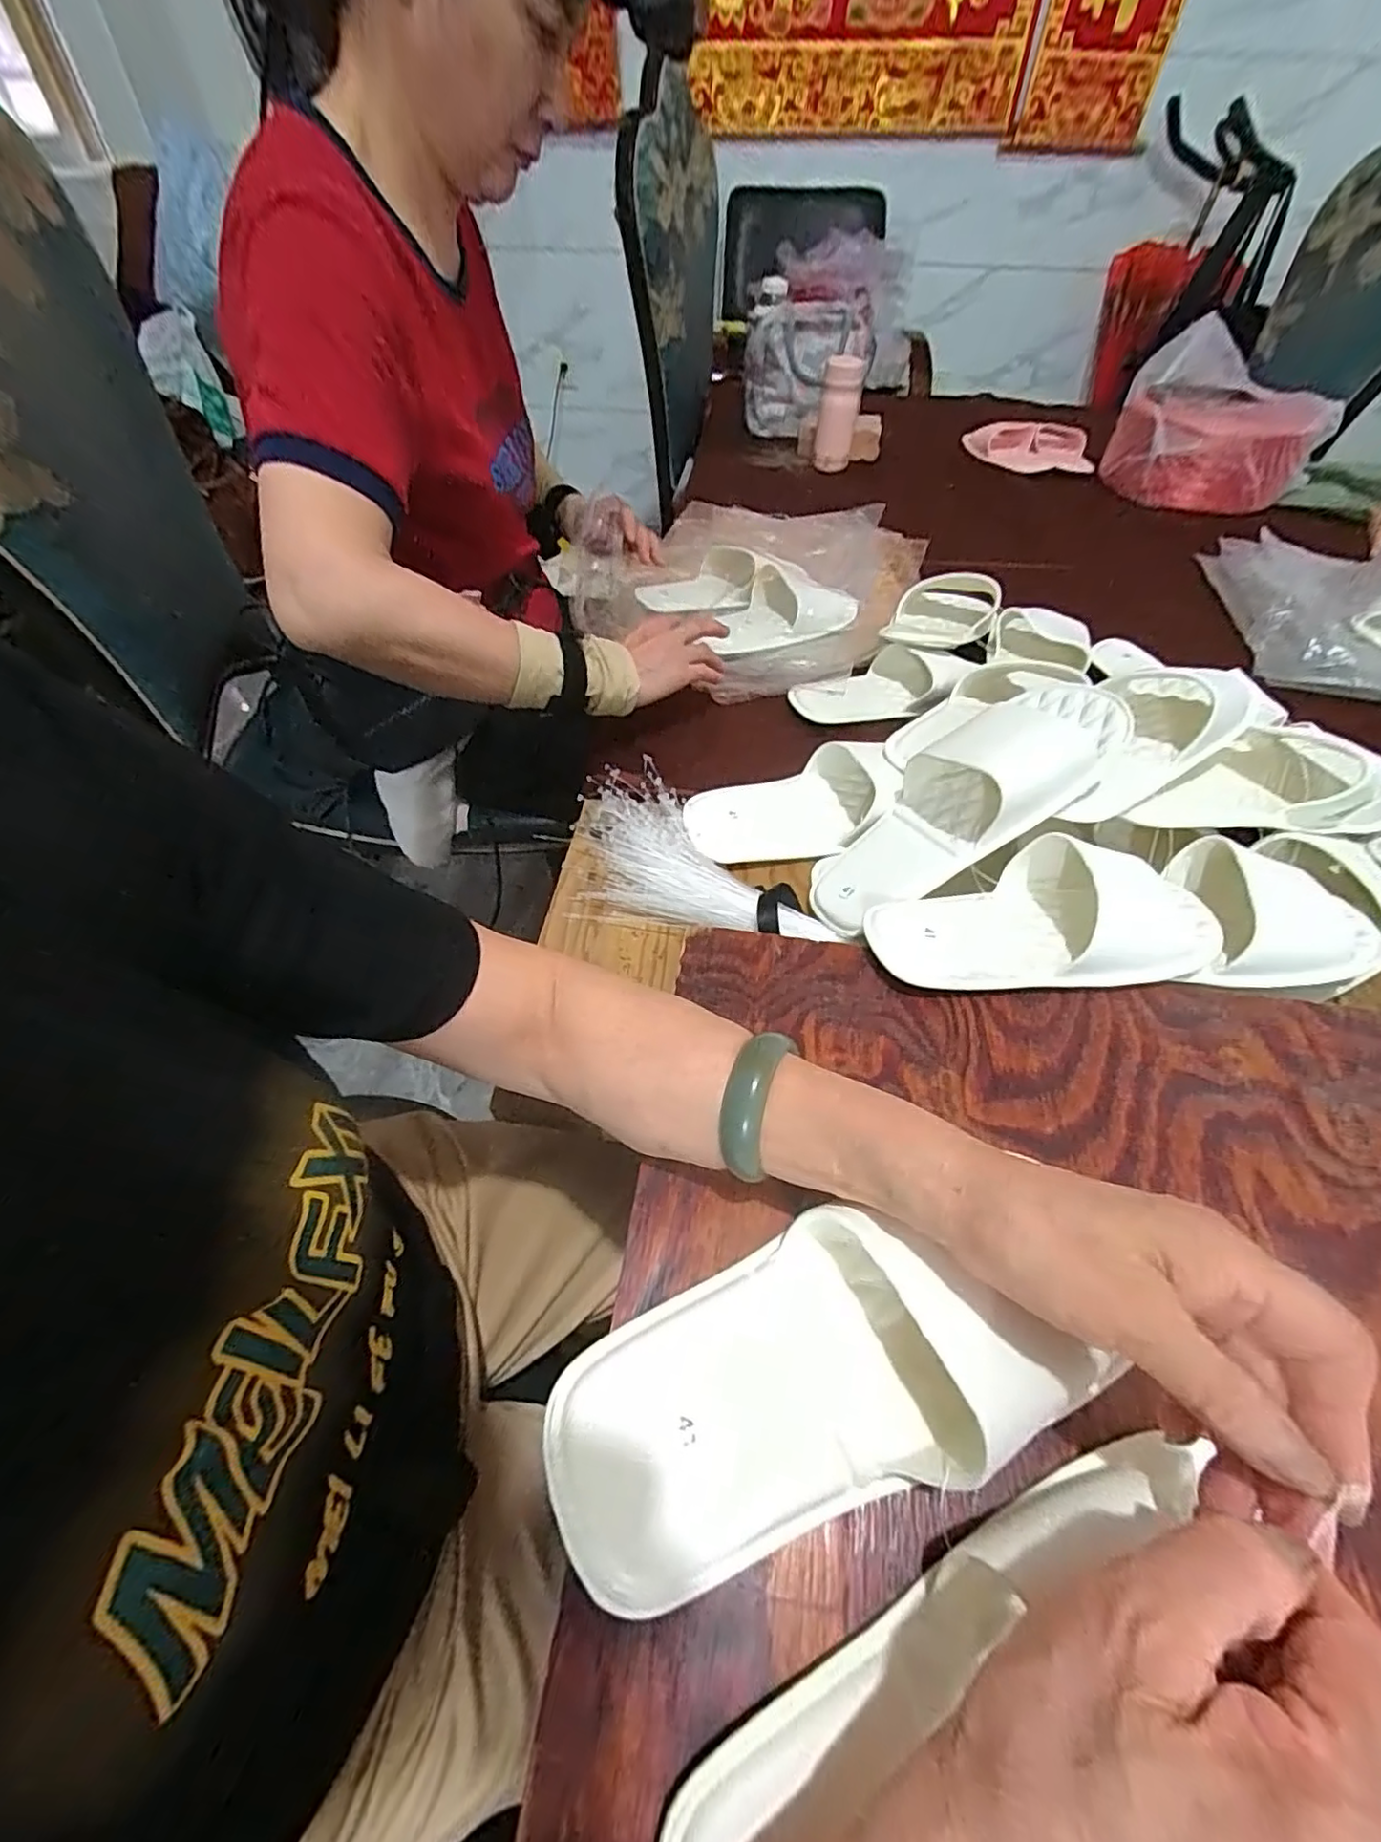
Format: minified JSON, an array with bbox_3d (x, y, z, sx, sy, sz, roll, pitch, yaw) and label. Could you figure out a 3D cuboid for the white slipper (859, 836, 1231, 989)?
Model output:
[{"bbox_3d":[0.229,-0.005,0.419,0.232,0.052,0.102,-5,50,-7],"label":"white slipper"}]

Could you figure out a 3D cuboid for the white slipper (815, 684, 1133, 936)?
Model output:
[{"bbox_3d":[0.182,-0.087,0.455,0.238,0.057,0.099,-40,48,14],"label":"white slipper"}]

